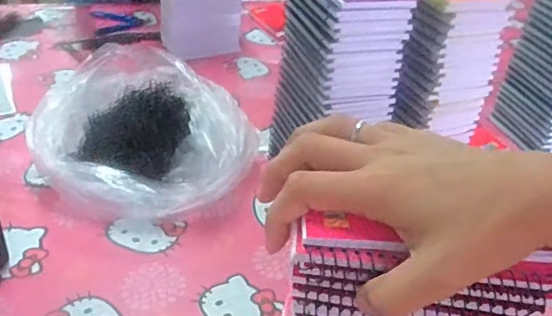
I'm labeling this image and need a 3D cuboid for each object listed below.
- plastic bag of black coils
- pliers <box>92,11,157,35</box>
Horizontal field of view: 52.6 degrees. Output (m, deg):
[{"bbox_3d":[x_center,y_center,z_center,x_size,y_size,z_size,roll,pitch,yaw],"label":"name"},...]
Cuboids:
[{"bbox_3d":[-0.171,-0.045,0.748,0.266,0.119,0.265,1,35,-8],"label":"plastic bag of black coils"},{"bbox_3d":[-0.317,-0.287,1.149,0.124,0.016,0.080,-22,44,-35],"label":"pliers"}]

